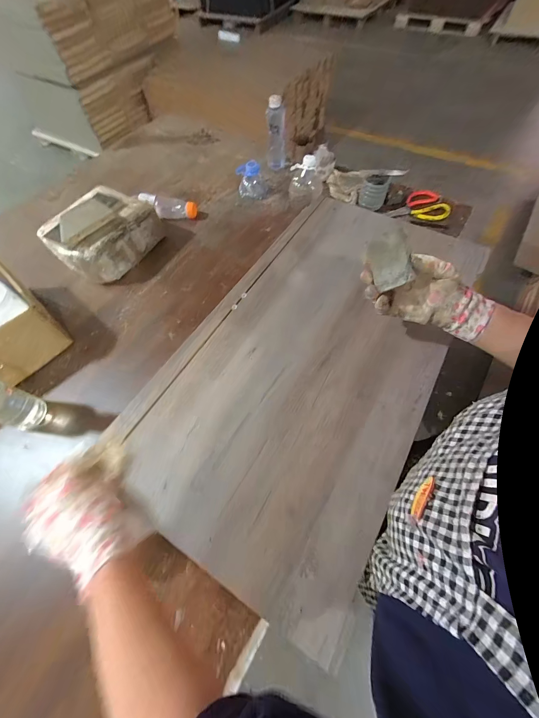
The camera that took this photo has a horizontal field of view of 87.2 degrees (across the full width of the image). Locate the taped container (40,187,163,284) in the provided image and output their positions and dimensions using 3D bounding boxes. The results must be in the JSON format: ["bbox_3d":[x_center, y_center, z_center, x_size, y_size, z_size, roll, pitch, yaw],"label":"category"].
[{"bbox_3d":[-0.418,-0.320,0.713,0.174,0.135,0.236,24,66,16],"label":"taped container"}]

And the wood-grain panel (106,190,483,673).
[{"bbox_3d":[0.080,-0.028,0.473,0.370,0.019,0.678,27,67,17],"label":"wood-grain panel"}]

